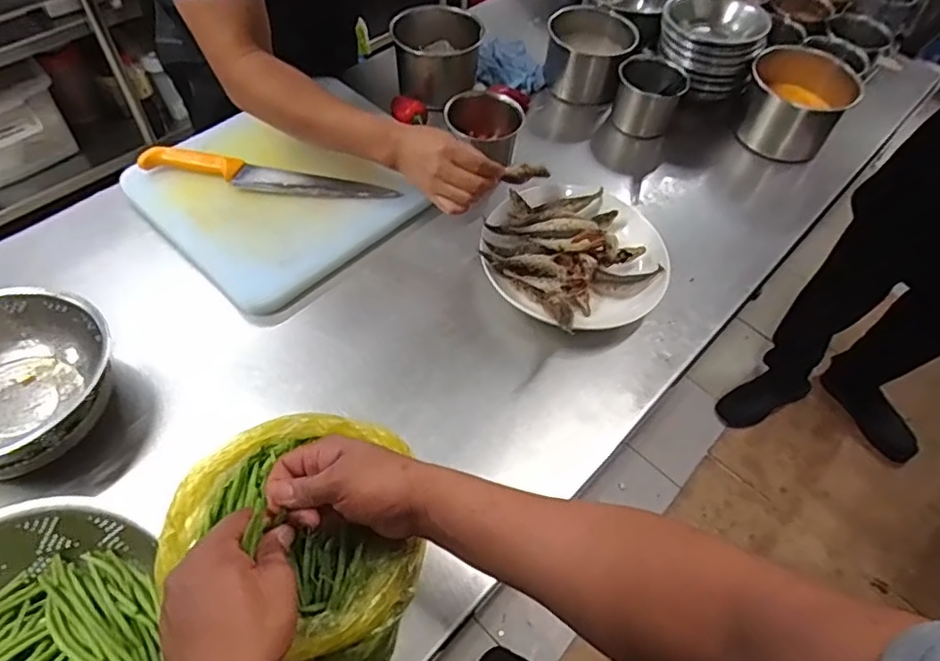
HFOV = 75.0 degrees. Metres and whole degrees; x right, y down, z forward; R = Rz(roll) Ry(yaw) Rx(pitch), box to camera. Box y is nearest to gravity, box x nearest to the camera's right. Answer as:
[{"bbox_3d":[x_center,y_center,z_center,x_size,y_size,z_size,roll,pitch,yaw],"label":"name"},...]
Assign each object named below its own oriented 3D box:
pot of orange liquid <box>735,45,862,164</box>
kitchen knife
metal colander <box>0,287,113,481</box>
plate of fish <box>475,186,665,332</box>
[{"bbox_3d":[0.556,-0.399,1.048,0.162,0.130,0.183,29,59,14],"label":"pot of orange liquid"},{"bbox_3d":[-0.290,-0.226,0.885,0.358,0.030,0.049,7,56,0],"label":"kitchen knife"},{"bbox_3d":[-0.511,0.062,0.676,0.214,0.100,0.194,-15,59,-14],"label":"metal colander"},{"bbox_3d":[0.141,-0.106,0.843,0.241,0.078,0.226,2,56,-3],"label":"plate of fish"}]

